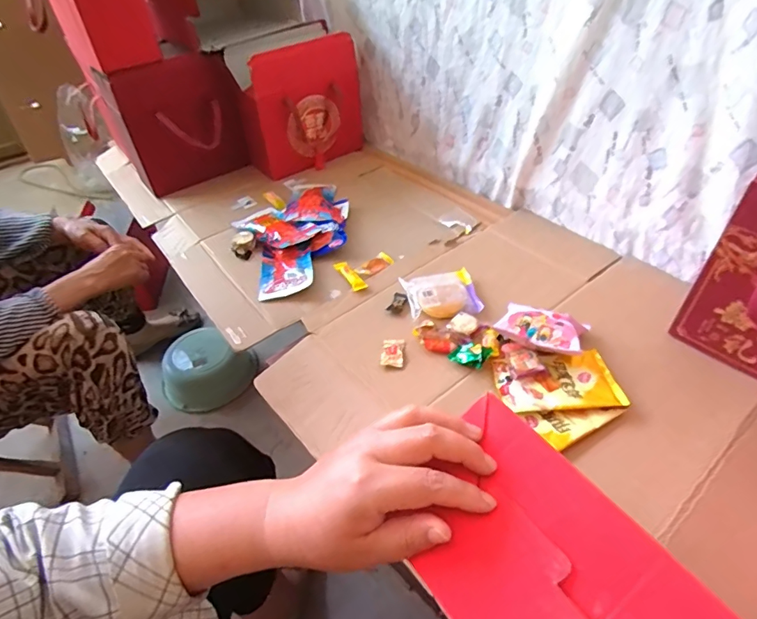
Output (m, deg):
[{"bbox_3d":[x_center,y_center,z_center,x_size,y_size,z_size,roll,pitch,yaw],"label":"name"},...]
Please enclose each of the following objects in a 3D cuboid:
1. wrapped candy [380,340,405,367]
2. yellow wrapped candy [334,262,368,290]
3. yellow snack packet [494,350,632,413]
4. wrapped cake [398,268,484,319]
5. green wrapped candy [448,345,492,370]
[{"bbox_3d":[0.022,0.063,0.704,0.032,0.005,0.053,4,42,7],"label":"wrapped candy"},{"bbox_3d":[-0.049,-0.058,0.827,0.025,0.011,0.076,-26,47,-24],"label":"yellow wrapped candy"},{"bbox_3d":[0.238,0.096,0.639,0.154,0.015,0.095,-3,42,-1],"label":"yellow snack packet"},{"bbox_3d":[0.101,-0.024,0.775,0.111,0.025,0.098,-7,42,-5],"label":"wrapped cake"},{"bbox_3d":[0.129,0.068,0.678,0.054,0.021,0.035,16,45,19],"label":"green wrapped candy"}]

